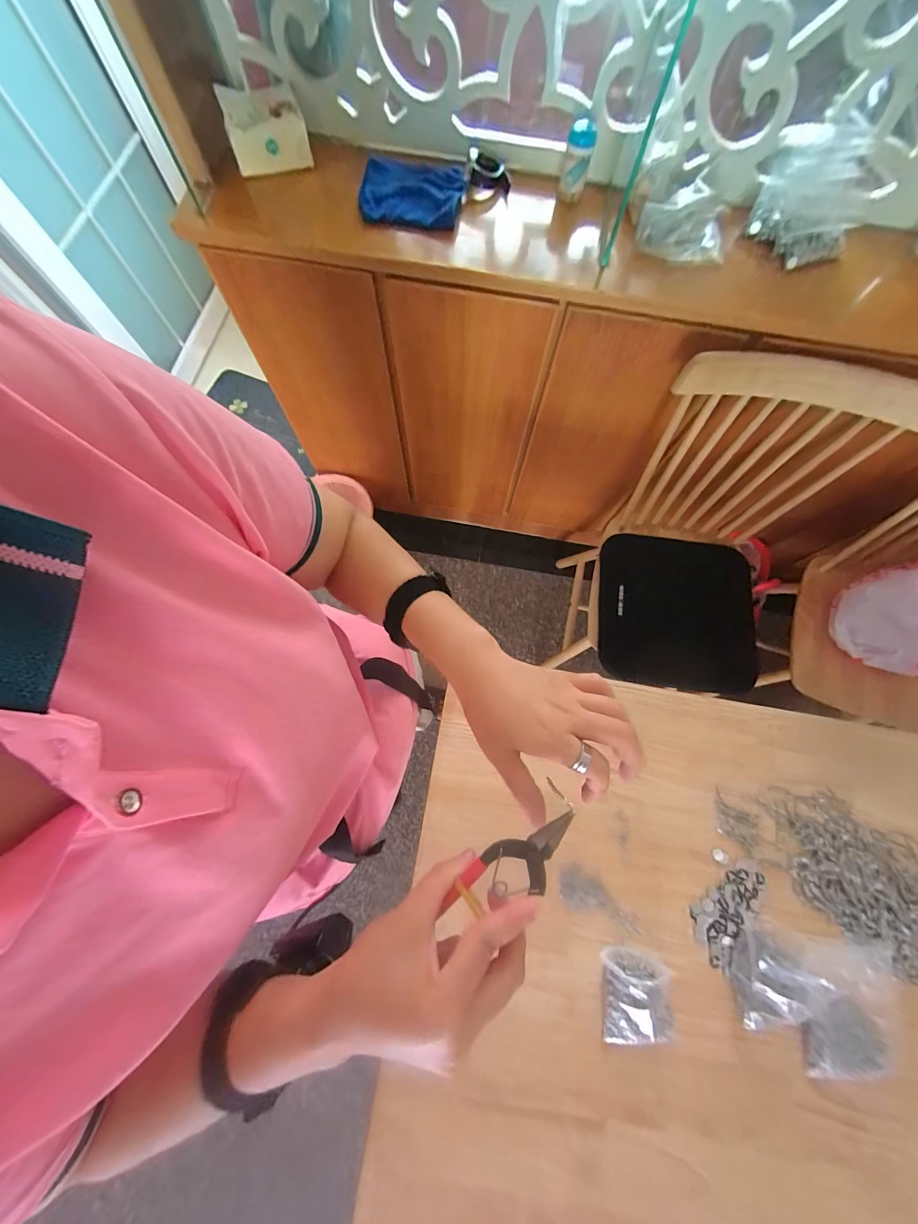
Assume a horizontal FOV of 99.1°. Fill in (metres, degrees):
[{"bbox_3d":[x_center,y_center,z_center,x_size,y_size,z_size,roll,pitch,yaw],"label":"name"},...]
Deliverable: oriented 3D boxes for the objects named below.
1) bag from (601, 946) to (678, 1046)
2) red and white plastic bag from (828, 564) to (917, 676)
[{"bbox_3d":[0.229,0.490,0.496,0.086,0.037,0.107,0,74,-1],"label":"bag"},{"bbox_3d":[0.995,0.025,0.854,0.195,0.204,0.245,-15,75,-6],"label":"red and white plastic bag"}]

